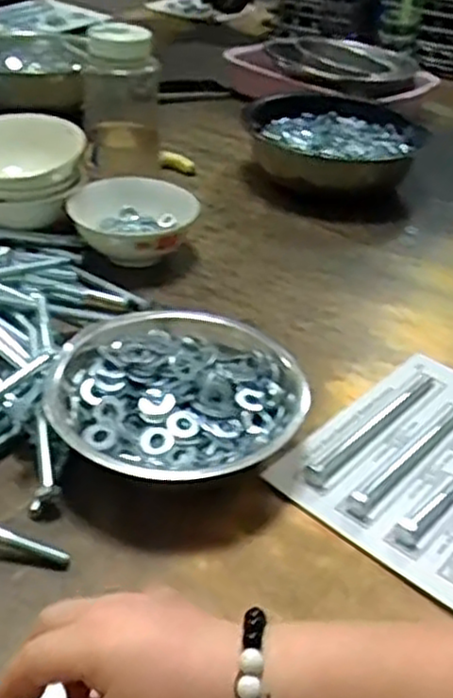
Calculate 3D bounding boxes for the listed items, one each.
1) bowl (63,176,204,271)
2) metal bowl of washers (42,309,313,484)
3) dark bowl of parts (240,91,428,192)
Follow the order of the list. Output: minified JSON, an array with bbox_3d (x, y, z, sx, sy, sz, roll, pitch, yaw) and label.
[{"bbox_3d":[-0.104,-0.129,0.774,0.134,0.057,0.119,9,37,5],"label":"bowl"},{"bbox_3d":[-0.044,0.045,0.552,0.181,0.056,0.172,4,37,-3],"label":"metal bowl of washers"},{"bbox_3d":[0.131,-0.266,0.978,0.230,0.078,0.190,17,38,16],"label":"dark bowl of parts"}]

